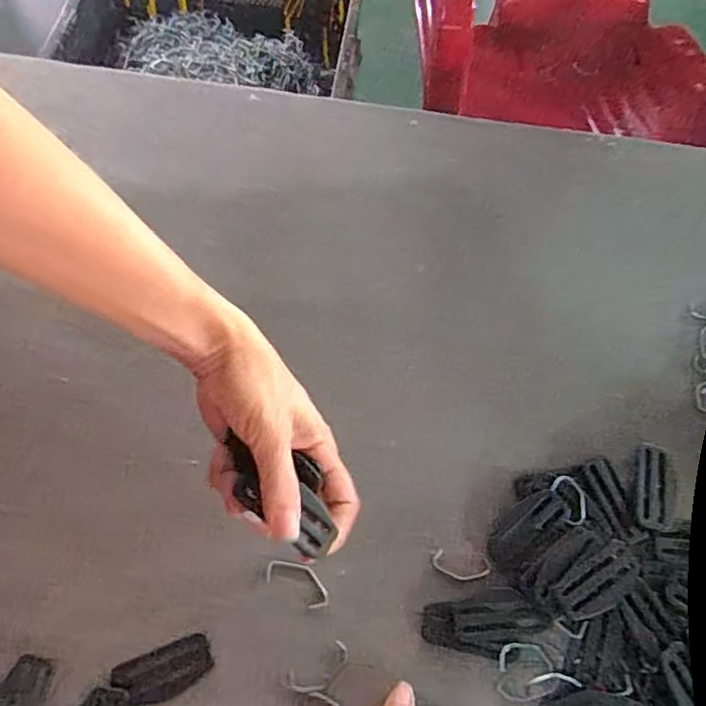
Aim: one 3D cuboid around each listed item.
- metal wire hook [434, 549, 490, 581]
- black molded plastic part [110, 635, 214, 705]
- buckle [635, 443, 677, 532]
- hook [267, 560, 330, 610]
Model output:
[{"bbox_3d":[0.070,0.138,0.366,0.037,0.004,0.016,10,66,3],"label":"metal wire hook"},{"bbox_3d":[-0.111,0.188,0.334,0.055,0.004,0.026,-19,68,-10],"label":"black molded plastic part"},{"bbox_3d":[0.207,0.092,0.386,0.027,0.004,0.058,14,67,4],"label":"buckle"},{"bbox_3d":[-0.034,0.145,0.359,0.043,0.004,0.020,29,69,11],"label":"hook"}]

